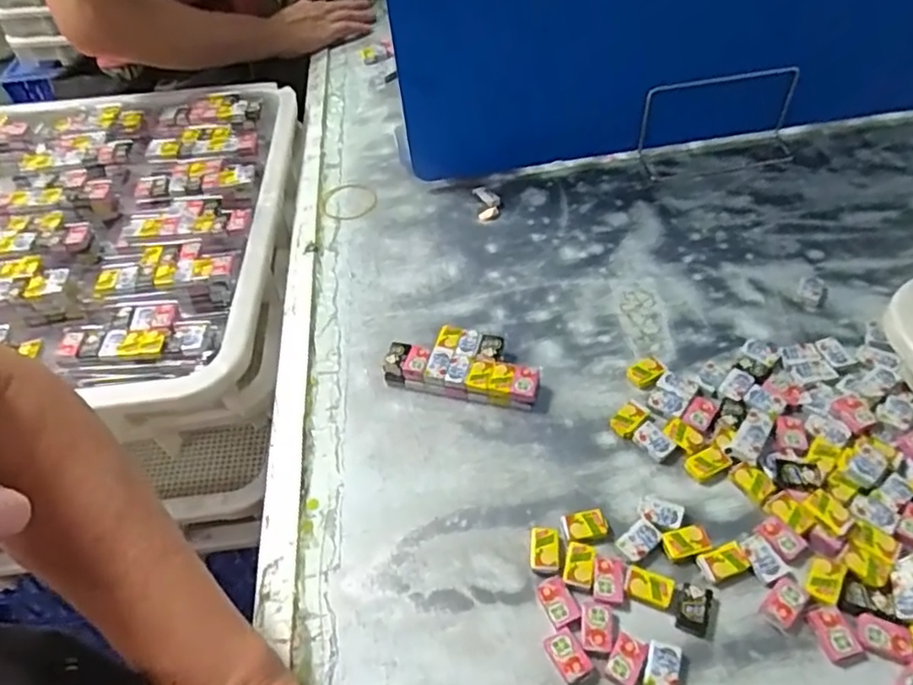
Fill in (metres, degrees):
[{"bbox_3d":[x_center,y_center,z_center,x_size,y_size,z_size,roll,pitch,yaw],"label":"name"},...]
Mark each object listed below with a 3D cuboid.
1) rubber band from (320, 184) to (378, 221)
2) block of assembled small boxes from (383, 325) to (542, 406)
[{"bbox_3d":[-0.112,-0.150,0.674,0.061,0.004,0.063,-3,49,4],"label":"rubber band"},{"bbox_3d":[0.007,0.017,0.498,0.117,0.022,0.053,9,51,14],"label":"block of assembled small boxes"}]

